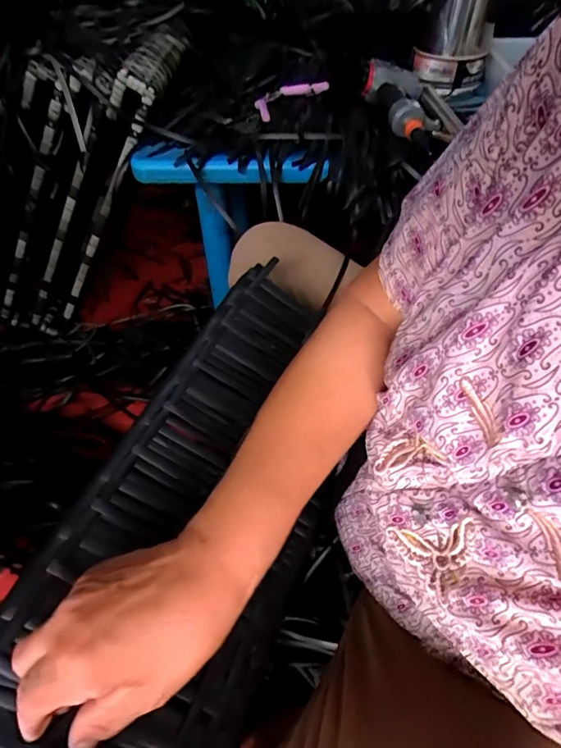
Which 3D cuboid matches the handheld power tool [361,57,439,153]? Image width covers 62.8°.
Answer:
[{"bbox_3d":[0.207,-0.455,0.767,0.112,0.059,0.229,0,48,0],"label":"handheld power tool"}]

